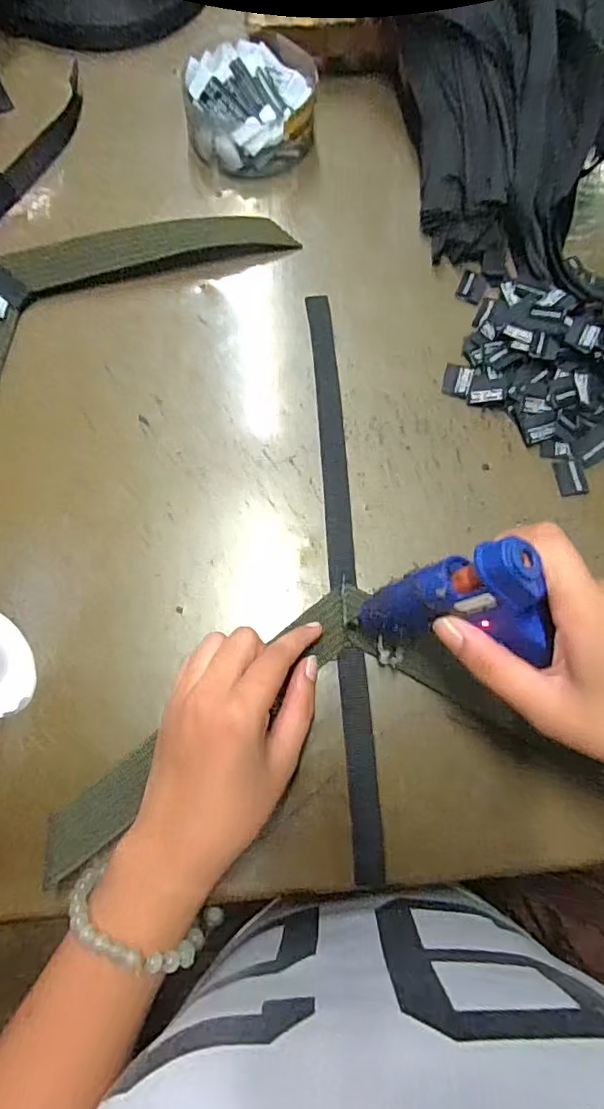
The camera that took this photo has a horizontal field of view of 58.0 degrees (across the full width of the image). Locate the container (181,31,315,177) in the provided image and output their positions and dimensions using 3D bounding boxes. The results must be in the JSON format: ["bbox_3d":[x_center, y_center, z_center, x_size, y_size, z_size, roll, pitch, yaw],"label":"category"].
[{"bbox_3d":[-0.038,-0.336,0.410,0.096,0.034,0.086,-10,76,-4],"label":"container"}]

